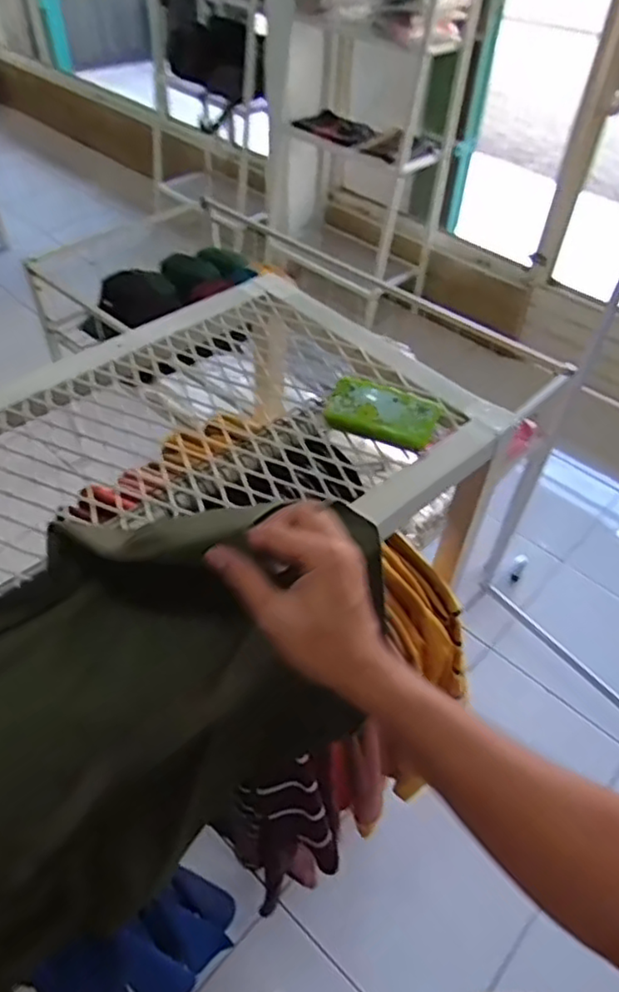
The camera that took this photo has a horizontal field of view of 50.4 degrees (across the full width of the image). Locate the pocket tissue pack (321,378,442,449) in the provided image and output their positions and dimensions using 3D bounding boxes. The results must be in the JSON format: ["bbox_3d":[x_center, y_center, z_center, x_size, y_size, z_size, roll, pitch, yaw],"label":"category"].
[{"bbox_3d":[0.073,-0.083,0.646,0.109,0.013,0.054,16,76,15],"label":"pocket tissue pack"}]

